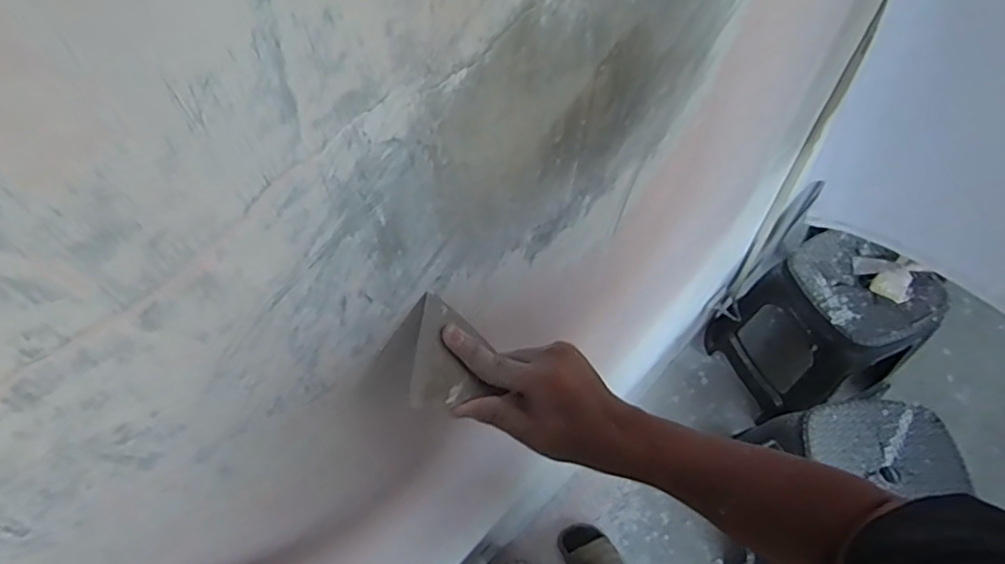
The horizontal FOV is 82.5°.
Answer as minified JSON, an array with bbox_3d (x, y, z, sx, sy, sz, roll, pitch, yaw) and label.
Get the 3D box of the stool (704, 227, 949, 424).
[{"bbox_3d":[0.775,0.119,1.432,0.321,0.448,0.310,-17,59,-6],"label":"stool"}]

